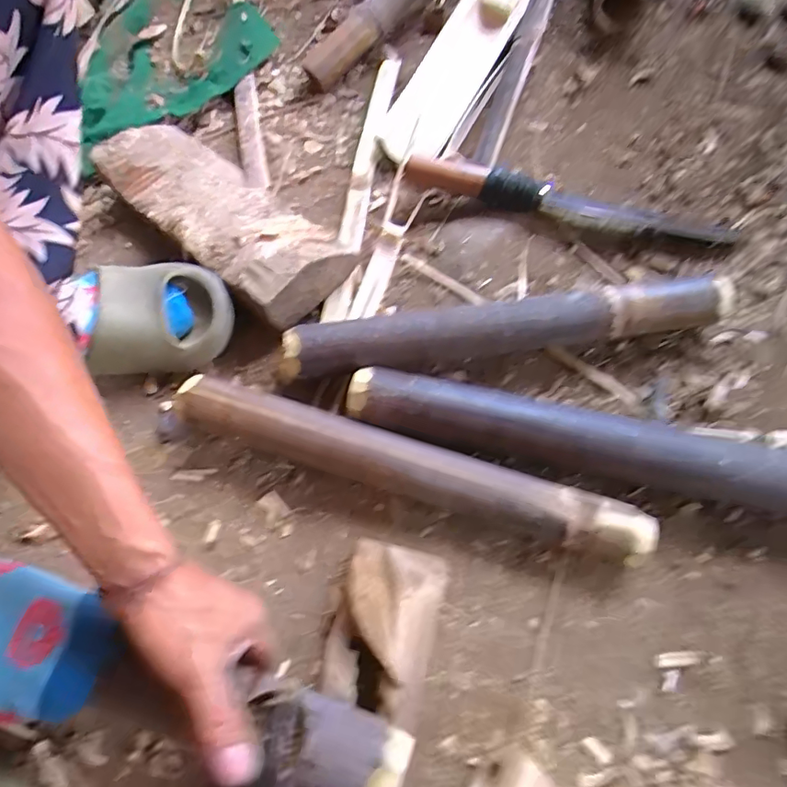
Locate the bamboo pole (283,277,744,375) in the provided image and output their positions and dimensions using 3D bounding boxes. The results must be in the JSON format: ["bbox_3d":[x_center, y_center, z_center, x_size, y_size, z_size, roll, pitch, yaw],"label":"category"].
[{"bbox_3d":[0.098,-0.056,0.458,0.381,0.051,0.047,-8,66,-1],"label":"bamboo pole"}]

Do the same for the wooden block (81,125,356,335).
[{"bbox_3d":[-0.169,-0.176,0.518,0.276,0.065,0.105,40,74,18],"label":"wooden block"}]

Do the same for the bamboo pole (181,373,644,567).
[{"bbox_3d":[0.007,0.060,0.417,0.380,0.048,0.042,16,68,10],"label":"bamboo pole"}]

